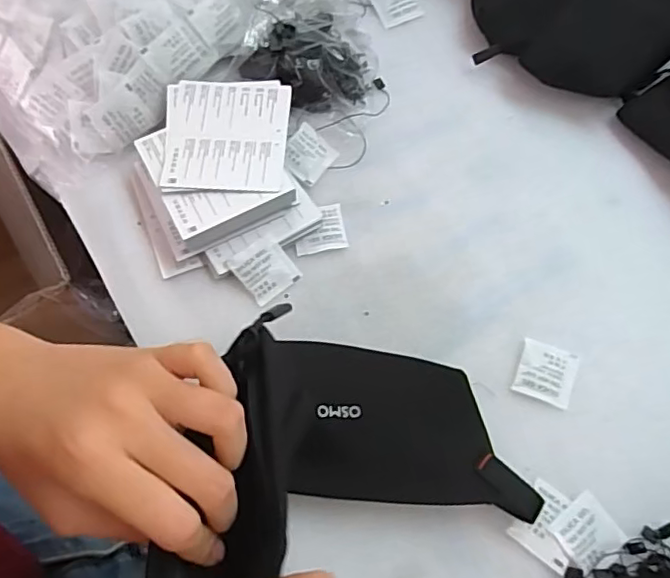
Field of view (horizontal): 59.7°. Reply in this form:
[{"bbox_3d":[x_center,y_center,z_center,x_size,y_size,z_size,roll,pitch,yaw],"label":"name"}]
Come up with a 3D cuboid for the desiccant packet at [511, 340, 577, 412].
[{"bbox_3d":[0.147,0.058,0.409,0.039,0.005,0.041,19,68,9],"label":"desiccant packet"}]

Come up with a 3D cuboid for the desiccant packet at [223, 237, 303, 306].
[{"bbox_3d":[-0.052,-0.014,0.432,0.039,0.005,0.042,-40,90,-18],"label":"desiccant packet"}]

